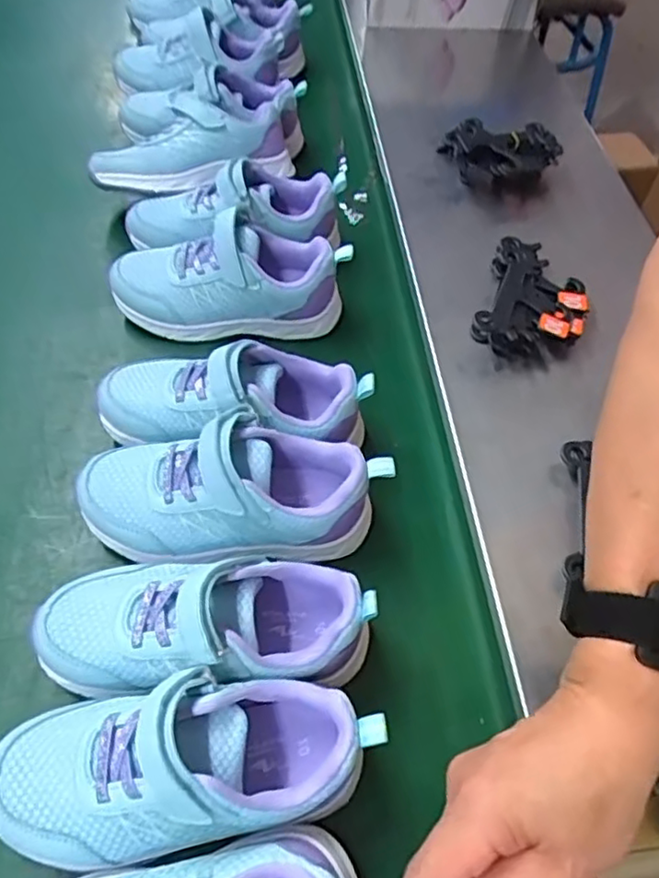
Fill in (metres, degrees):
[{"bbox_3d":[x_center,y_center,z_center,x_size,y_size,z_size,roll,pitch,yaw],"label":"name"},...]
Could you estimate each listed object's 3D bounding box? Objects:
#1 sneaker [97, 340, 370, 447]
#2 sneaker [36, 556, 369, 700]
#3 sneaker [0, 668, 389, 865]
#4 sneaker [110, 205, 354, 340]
[{"bbox_3d":[-0.066,-0.023,0.432,0.194,0.067,0.081,3,55,3],"label":"sneaker"},{"bbox_3d":[-0.070,0.099,0.347,0.183,0.062,0.075,-3,55,-1],"label":"sneaker"},{"bbox_3d":[-0.072,0.157,0.307,0.191,0.065,0.074,-5,55,-3],"label":"sneaker"},{"bbox_3d":[-0.082,-0.130,0.518,0.192,0.074,0.076,-3,56,-5],"label":"sneaker"}]

